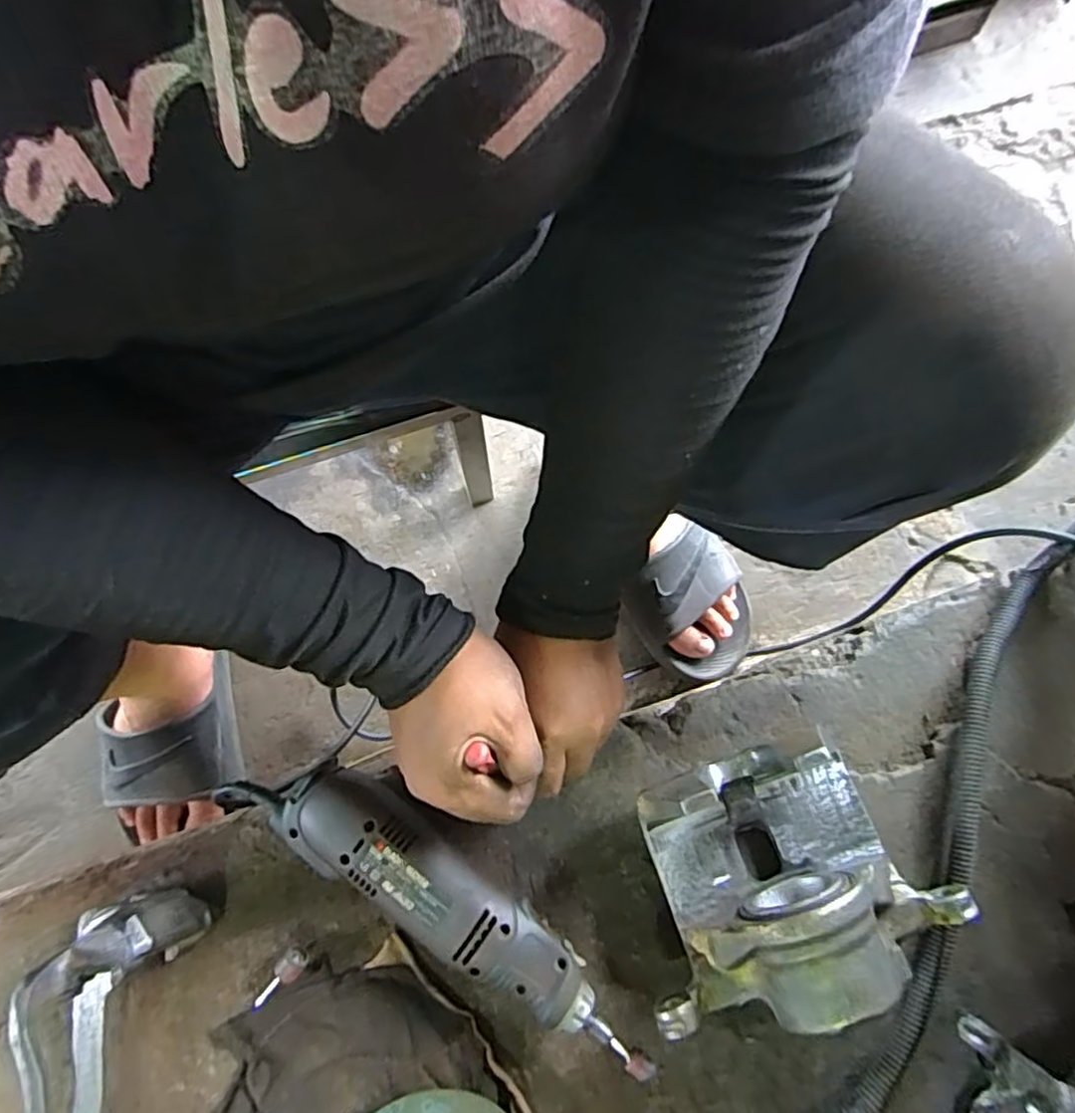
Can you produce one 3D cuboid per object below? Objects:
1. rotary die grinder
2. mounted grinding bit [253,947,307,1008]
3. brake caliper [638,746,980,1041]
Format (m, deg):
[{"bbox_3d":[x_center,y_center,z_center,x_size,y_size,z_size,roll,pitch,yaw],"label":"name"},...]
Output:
[{"bbox_3d":[-0.049,0.193,0.378,0.260,0.044,0.058,32,78,9],"label":"rotary die grinder"},{"bbox_3d":[-0.147,0.242,0.384,0.014,0.014,0.039,42,94,11],"label":"mounted grinding bit"},{"bbox_3d":[0.130,0.169,0.363,0.169,0.079,0.123,-19,76,-4],"label":"brake caliper"}]

